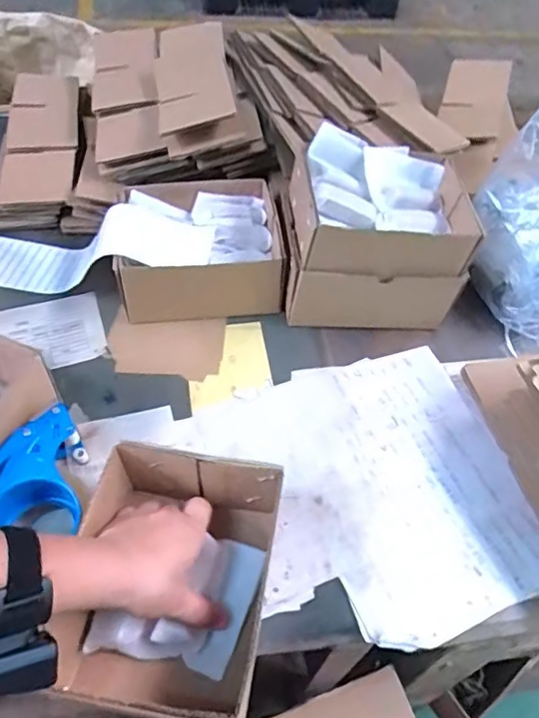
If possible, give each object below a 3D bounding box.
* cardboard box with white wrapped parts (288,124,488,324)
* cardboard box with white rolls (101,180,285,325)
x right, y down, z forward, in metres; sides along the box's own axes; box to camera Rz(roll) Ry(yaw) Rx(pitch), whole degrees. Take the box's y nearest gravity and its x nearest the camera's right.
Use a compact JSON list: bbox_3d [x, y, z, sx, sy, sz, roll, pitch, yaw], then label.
[{"bbox_3d":[0.123,-0.147,0.683,0.198,0.144,0.156,2,52,-5],"label":"cardboard box with white wrapped parts"},{"bbox_3d":[-0.092,-0.135,0.710,0.197,0.080,0.164,-6,53,-11],"label":"cardboard box with white rolls"}]

